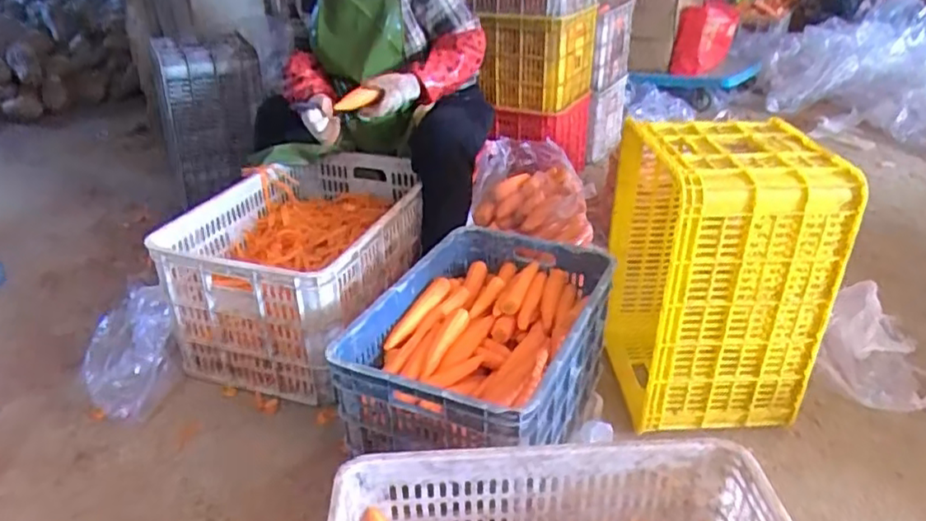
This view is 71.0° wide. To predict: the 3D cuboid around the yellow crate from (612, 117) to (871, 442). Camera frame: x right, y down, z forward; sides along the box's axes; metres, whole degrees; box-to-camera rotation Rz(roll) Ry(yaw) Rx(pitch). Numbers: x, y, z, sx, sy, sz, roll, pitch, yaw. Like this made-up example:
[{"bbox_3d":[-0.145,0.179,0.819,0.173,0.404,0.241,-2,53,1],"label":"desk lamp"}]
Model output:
[{"bbox_3d":[0.472,0.020,1.274,0.299,0.518,0.363,-2,28,-4],"label":"yellow crate"}]

